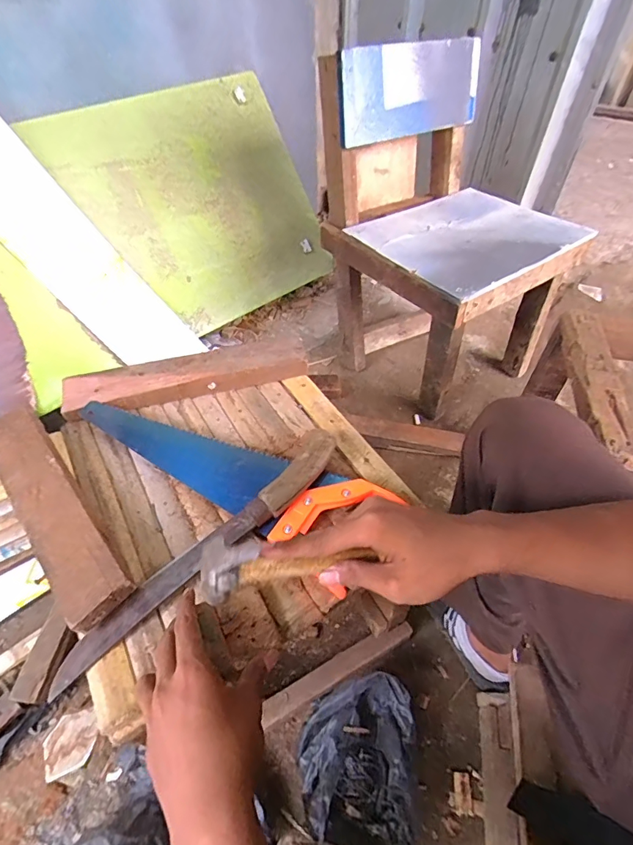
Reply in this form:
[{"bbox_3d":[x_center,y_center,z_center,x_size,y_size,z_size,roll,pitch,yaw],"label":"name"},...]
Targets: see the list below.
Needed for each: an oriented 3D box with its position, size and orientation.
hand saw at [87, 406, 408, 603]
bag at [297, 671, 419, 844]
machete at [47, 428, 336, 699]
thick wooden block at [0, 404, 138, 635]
[{"bbox_3d":[-0.111,0.037,0.521,0.384,0.024,0.114,28,56,21],"label":"hand saw"},{"bbox_3d":[0.058,0.487,0.632,0.162,0.103,0.207,4,51,3],"label":"bag"},{"bbox_3d":[-0.110,0.123,0.448,0.357,0.042,0.063,-39,62,-24],"label":"machete"},{"bbox_3d":[-0.296,0.084,0.484,0.069,0.033,0.314,-34,58,-25],"label":"thick wooden block"}]

